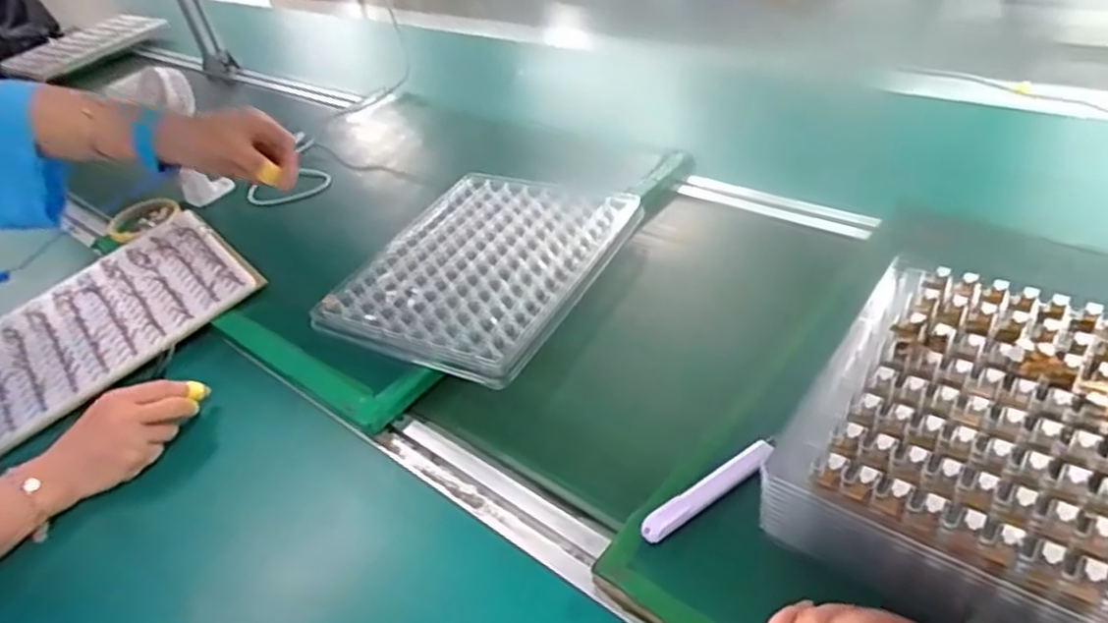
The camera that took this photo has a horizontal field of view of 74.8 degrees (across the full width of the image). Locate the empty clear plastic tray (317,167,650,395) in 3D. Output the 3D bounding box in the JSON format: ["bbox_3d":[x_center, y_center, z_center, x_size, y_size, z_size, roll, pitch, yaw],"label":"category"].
[{"bbox_3d":[-0.072,-0.055,0.756,0.252,0.033,0.289,16,44,26],"label":"empty clear plastic tray"}]

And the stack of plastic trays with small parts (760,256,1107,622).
[{"bbox_3d":[0.301,0.092,0.417,0.292,0.081,0.226,23,47,32],"label":"stack of plastic trays with small parts"}]

